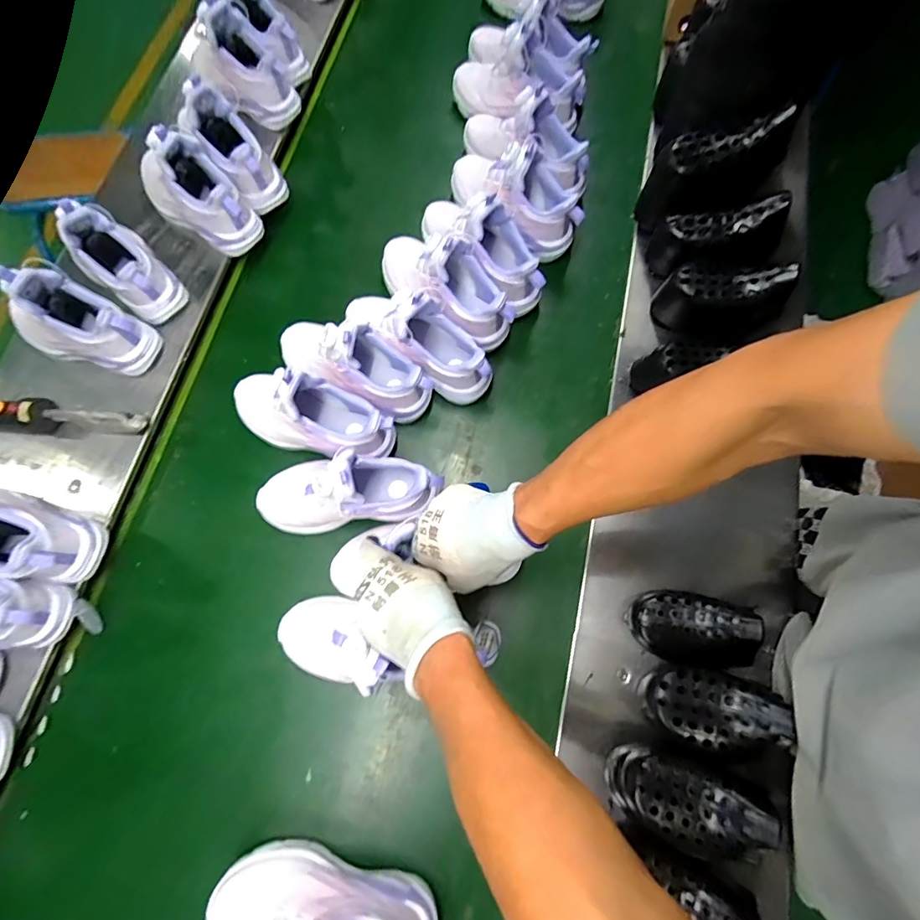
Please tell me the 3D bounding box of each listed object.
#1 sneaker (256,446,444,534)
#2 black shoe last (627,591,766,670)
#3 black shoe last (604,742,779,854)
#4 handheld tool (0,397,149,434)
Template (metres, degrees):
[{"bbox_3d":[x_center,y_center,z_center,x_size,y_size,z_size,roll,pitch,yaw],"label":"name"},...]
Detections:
[{"bbox_3d":[-0.137,0.029,0.539,0.221,0.111,0.078,-10,70,13],"label":"sneaker"},{"bbox_3d":[0.243,0.175,0.491,0.115,0.074,0.074,7,70,1],"label":"black shoe last"},{"bbox_3d":[0.202,0.311,0.430,0.146,0.068,0.072,3,66,35],"label":"black shoe last"},{"bbox_3d":[-0.528,-0.057,0.583,0.262,0.040,0.032,1,70,-1],"label":"handheld tool"}]

